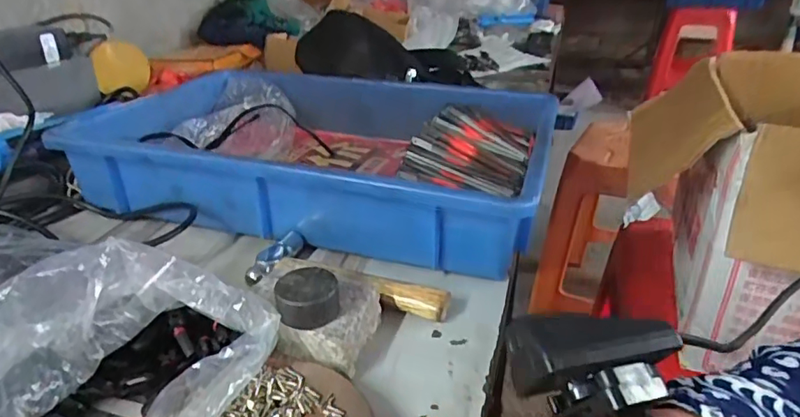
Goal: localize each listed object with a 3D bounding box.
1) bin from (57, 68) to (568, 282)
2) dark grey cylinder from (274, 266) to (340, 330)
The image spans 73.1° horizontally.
[{"bbox_3d":[-0.064,-0.063,0.557,0.408,0.079,0.302,8,28,15],"label":"bin"},{"bbox_3d":[-0.056,0.055,0.331,0.036,0.023,0.036,-5,27,-7],"label":"dark grey cylinder"}]

